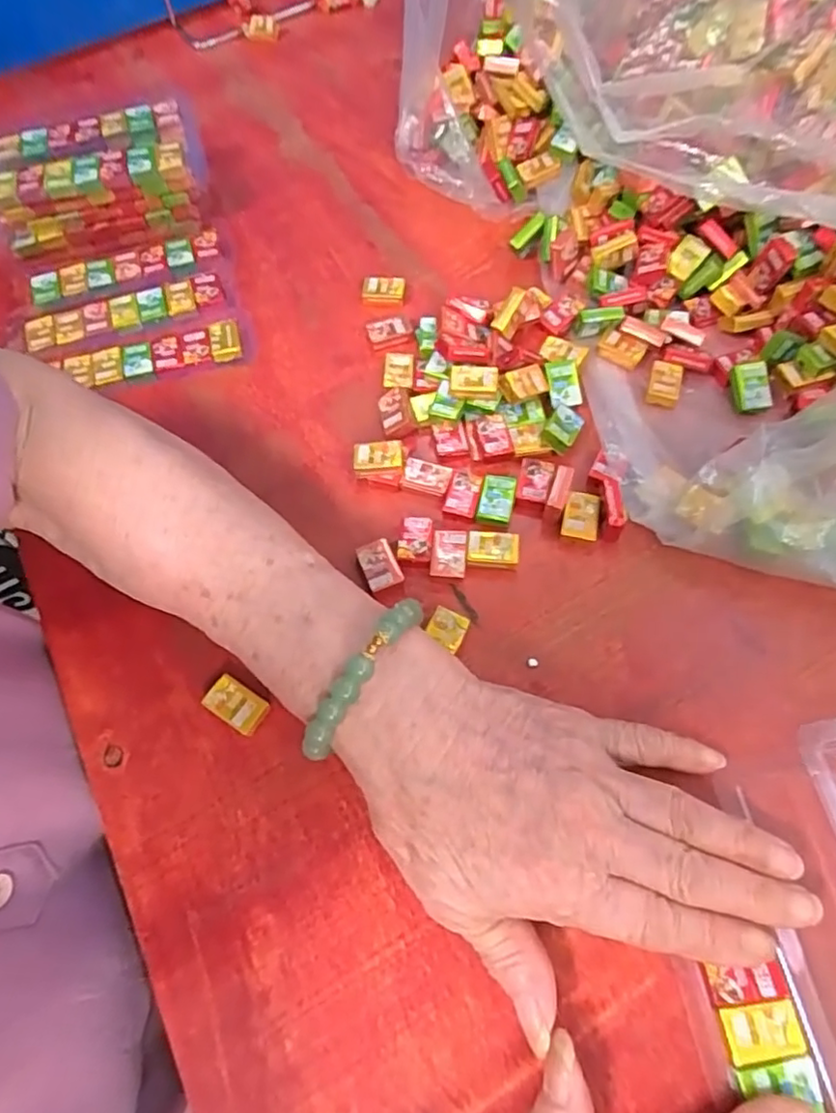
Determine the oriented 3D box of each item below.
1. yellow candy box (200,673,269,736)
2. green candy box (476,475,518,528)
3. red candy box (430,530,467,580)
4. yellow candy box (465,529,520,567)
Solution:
[{"bbox_3d":[-0.081,0.066,0.280,0.028,0.008,0.017,30,69,16],"label":"yellow candy box"},{"bbox_3d":[0.040,-0.029,0.318,0.017,0.004,0.029,12,65,9],"label":"green candy box"},{"bbox_3d":[0.015,-0.002,0.307,0.017,0.005,0.025,4,64,5],"label":"red candy box"},{"bbox_3d":[0.037,-0.004,0.309,0.025,0.006,0.017,5,64,6],"label":"yellow candy box"}]

